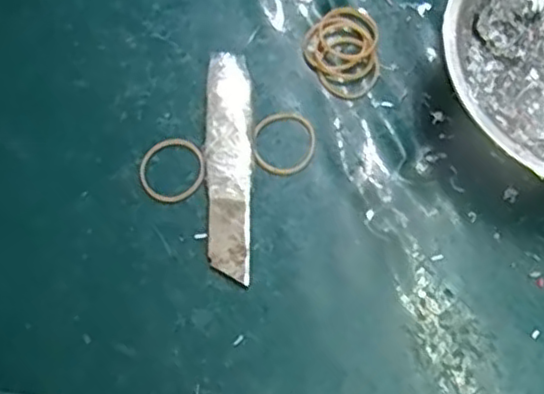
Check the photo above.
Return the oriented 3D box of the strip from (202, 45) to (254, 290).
[{"bbox_3d":[-0.019,-0.015,0.306,0.021,0.011,0.104,-2,71,-2],"label":"strip"}]

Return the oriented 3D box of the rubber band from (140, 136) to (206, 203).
[{"bbox_3d":[-0.045,-0.013,0.308,0.029,0.004,0.029,0,71,-1],"label":"rubber band"}]

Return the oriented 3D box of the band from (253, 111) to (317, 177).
[{"bbox_3d":[0.006,-0.025,0.314,0.031,0.005,0.029,0,71,-1],"label":"band"}]

